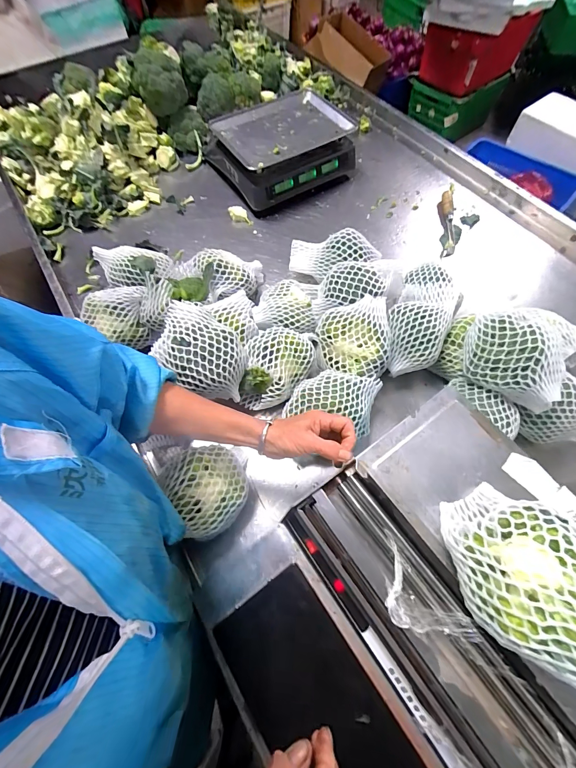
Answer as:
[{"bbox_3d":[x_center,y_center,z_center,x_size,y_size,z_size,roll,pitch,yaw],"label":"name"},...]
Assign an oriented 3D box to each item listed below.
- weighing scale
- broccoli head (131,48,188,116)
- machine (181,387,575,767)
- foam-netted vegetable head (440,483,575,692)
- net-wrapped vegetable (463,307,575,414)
[{"bbox_3d":[-0.026,-0.667,0.906,0.336,0.122,0.311,-30,68,-13],"label":"weighing scale"},{"bbox_3d":[-0.348,-0.809,0.875,0.132,0.119,0.118,-15,65,-6],"label":"broccoli head"},{"bbox_3d":[0.171,0.313,0.381,0.425,0.200,0.523,-32,68,-13],"label":"machine"},{"bbox_3d":[0.214,0.181,0.278,0.100,0.107,0.171,-10,65,-3],"label":"foam-netted vegetable head"},{"bbox_3d":[0.362,-0.043,0.514,0.143,0.106,0.117,24,67,12],"label":"net-wrapped vegetable"}]

